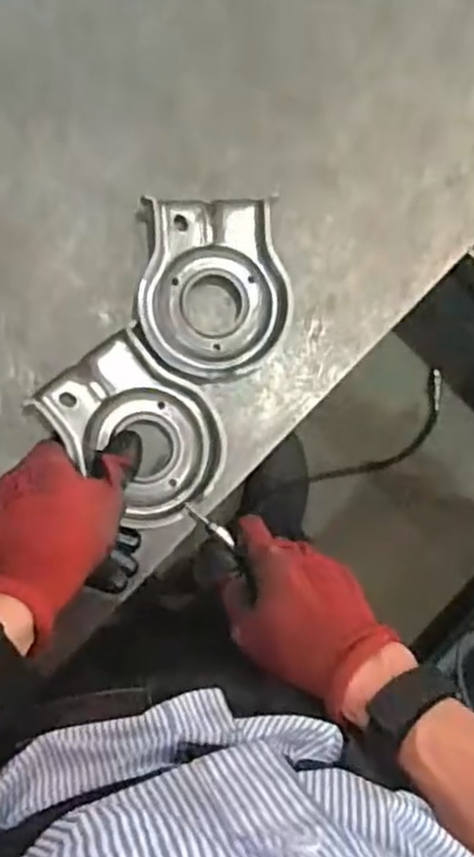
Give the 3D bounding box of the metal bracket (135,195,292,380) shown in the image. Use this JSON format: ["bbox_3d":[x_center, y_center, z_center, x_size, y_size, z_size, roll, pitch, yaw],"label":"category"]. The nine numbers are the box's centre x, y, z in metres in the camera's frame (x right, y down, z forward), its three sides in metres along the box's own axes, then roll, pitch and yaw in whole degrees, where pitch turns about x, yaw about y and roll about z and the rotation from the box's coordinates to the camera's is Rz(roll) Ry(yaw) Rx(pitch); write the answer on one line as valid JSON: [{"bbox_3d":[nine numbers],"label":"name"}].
[{"bbox_3d":[-0.017,-0.098,0.510,0.100,0.029,0.124,2,87,-5],"label":"metal bracket"}]

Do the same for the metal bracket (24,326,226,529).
[{"bbox_3d":[-0.064,0.002,0.495,0.088,0.023,0.123,-39,91,-6],"label":"metal bracket"}]

